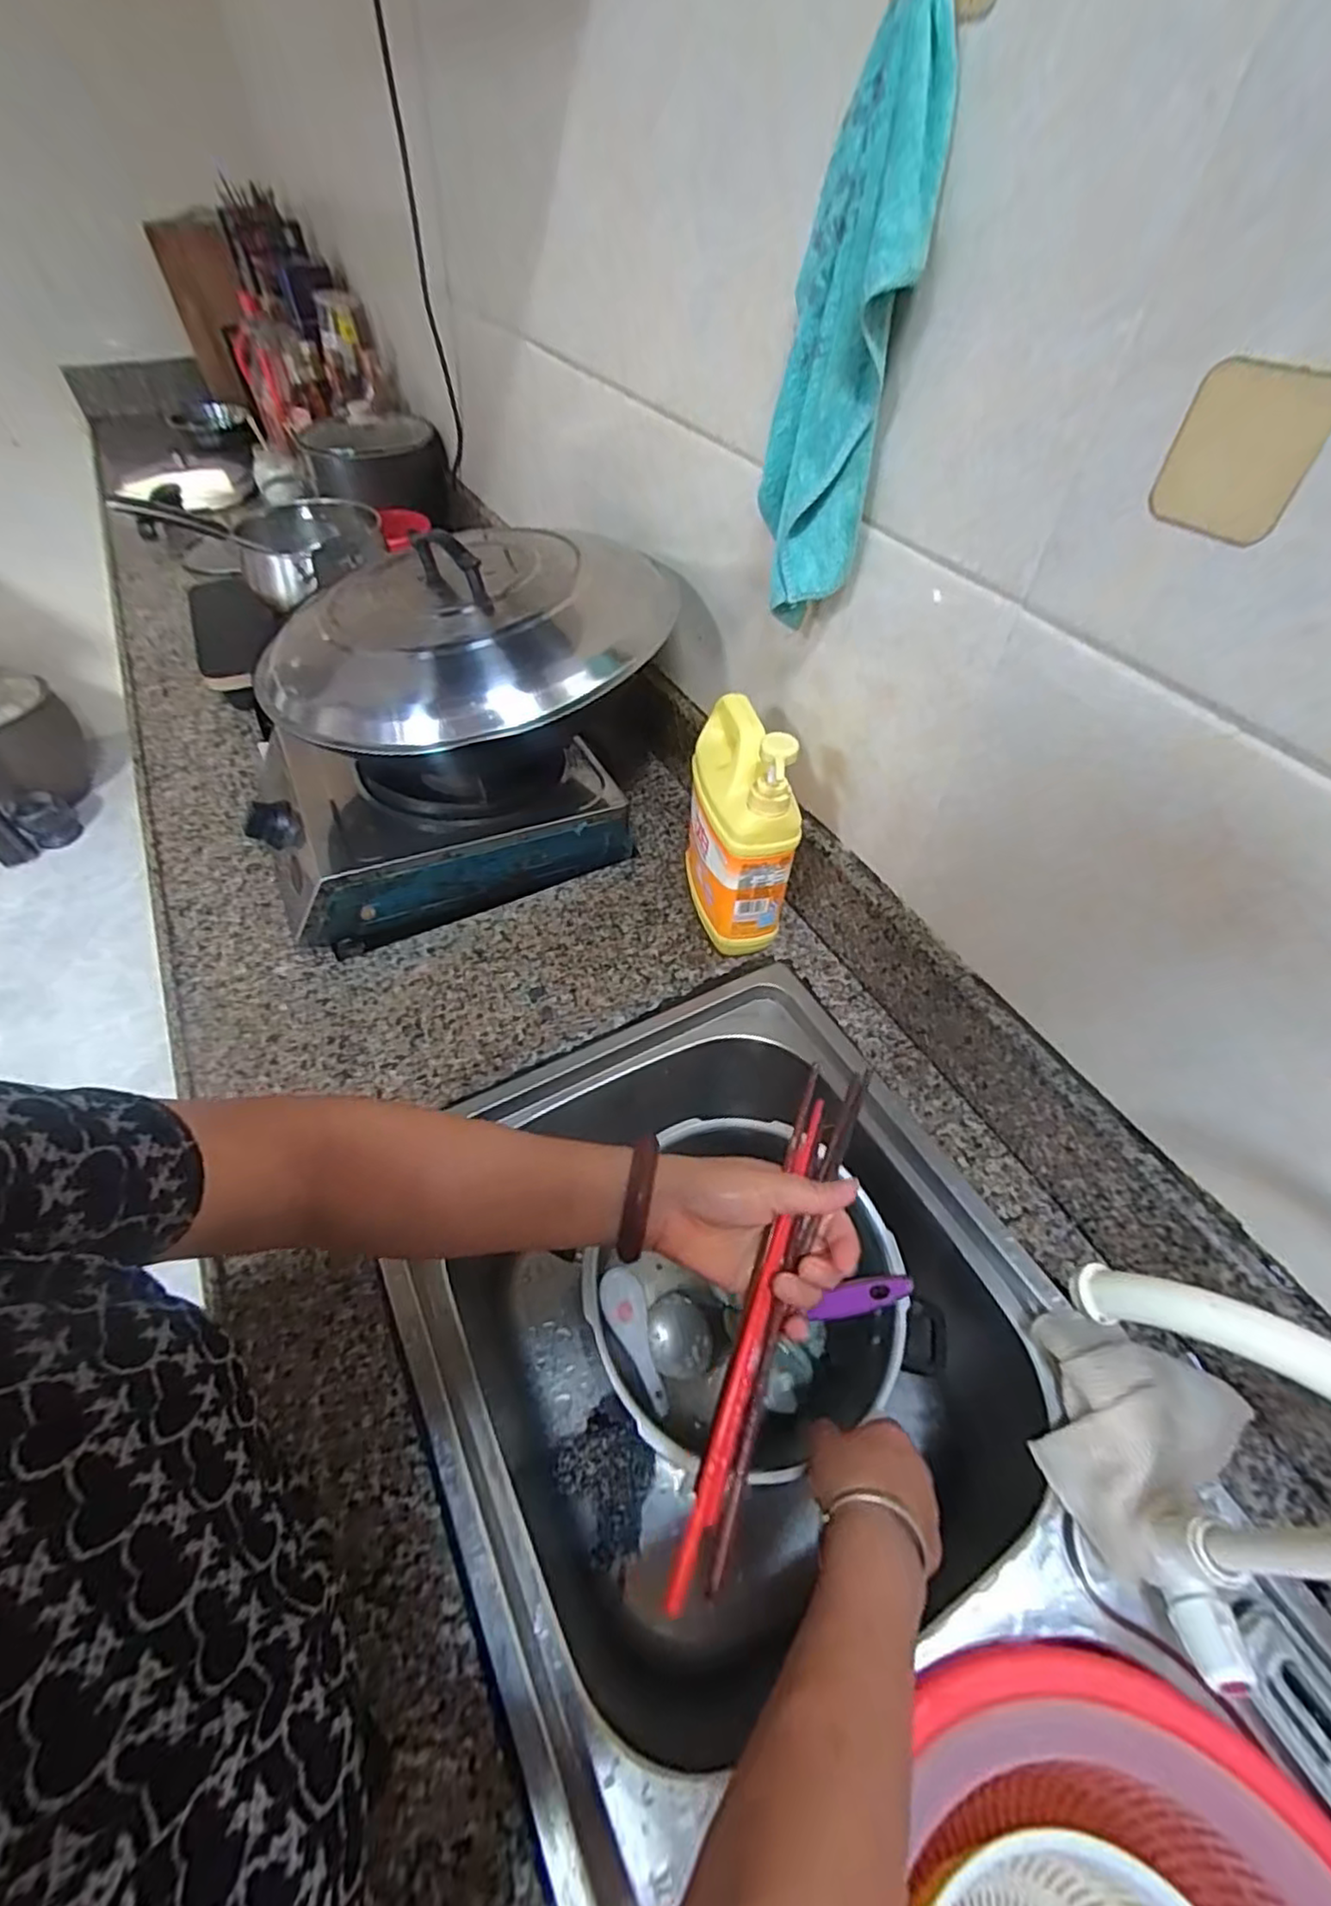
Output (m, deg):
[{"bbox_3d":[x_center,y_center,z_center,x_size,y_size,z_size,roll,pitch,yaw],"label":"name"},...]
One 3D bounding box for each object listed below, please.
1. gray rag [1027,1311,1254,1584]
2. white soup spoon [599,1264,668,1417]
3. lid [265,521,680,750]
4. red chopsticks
[{"bbox_3d":[0.300,0.299,0.450,0.137,0.040,0.115,-25,56,-21],"label":"gray rag"},{"bbox_3d":[-0.032,0.360,0.636,0.041,0.027,0.127,-10,52,-10],"label":"white soup spoon"},{"bbox_3d":[-0.200,-0.316,0.651,0.385,0.097,0.332,10,51,6],"label":"lid"},{"bbox_3d":[0.055,0.202,0.393,0.016,0.017,0.282,17,65,11],"label":"red chopsticks"}]

